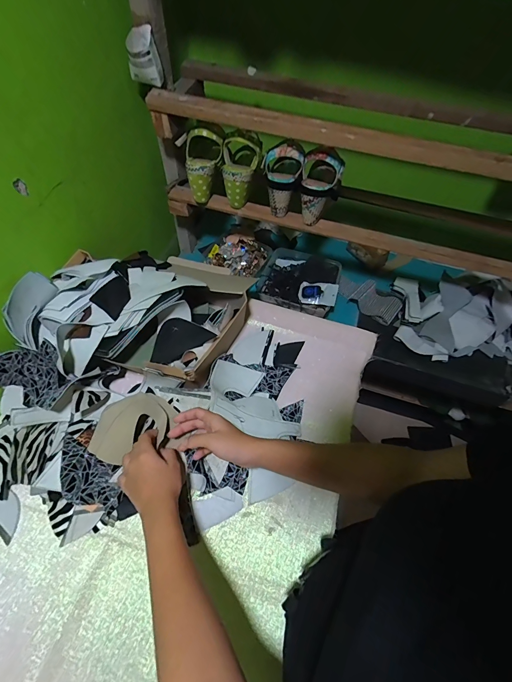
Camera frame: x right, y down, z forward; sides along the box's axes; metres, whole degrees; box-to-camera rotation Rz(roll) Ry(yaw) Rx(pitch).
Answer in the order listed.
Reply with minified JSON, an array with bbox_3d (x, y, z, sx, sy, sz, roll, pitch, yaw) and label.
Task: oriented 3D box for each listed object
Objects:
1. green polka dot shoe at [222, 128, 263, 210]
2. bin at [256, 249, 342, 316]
[{"bbox_3d":[-0.039,-0.362,0.700,0.074,0.147,0.062,18,26,8],"label":"green polka dot shoe"},{"bbox_3d":[0.118,-0.165,0.903,0.204,0.060,0.205,16,57,7],"label":"bin"}]

